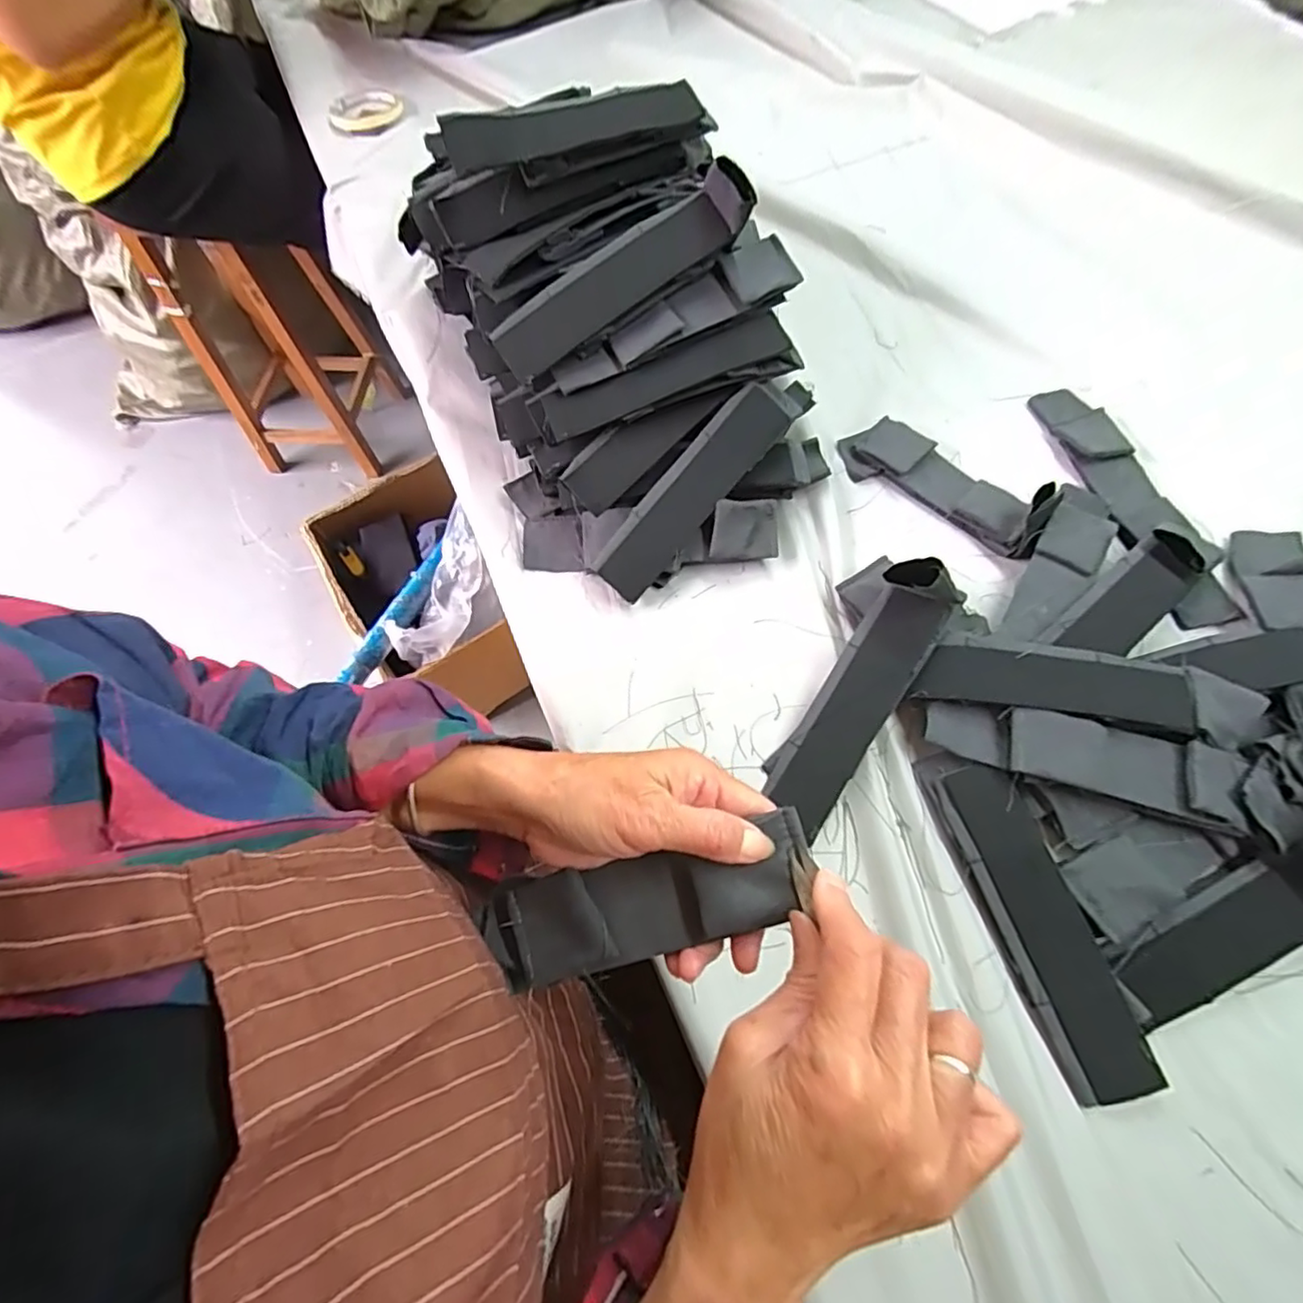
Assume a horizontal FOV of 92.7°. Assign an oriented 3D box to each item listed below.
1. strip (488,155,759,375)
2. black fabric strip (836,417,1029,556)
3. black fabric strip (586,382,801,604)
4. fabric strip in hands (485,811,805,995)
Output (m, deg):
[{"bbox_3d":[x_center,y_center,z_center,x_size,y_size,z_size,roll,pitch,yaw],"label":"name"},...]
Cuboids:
[{"bbox_3d":[-0.022,-0.265,0.440,0.200,0.039,0.043,-35,67,0],"label":"strip"},{"bbox_3d":[0.230,-0.139,0.507,0.156,0.017,0.057,35,70,17],"label":"black fabric strip"},{"bbox_3d":[0.033,-0.122,0.471,0.043,0.022,0.191,43,91,19],"label":"black fabric strip"},{"bbox_3d":[-0.008,0.118,0.288,0.163,0.023,0.046,-20,63,16],"label":"fabric strip in hands"}]

